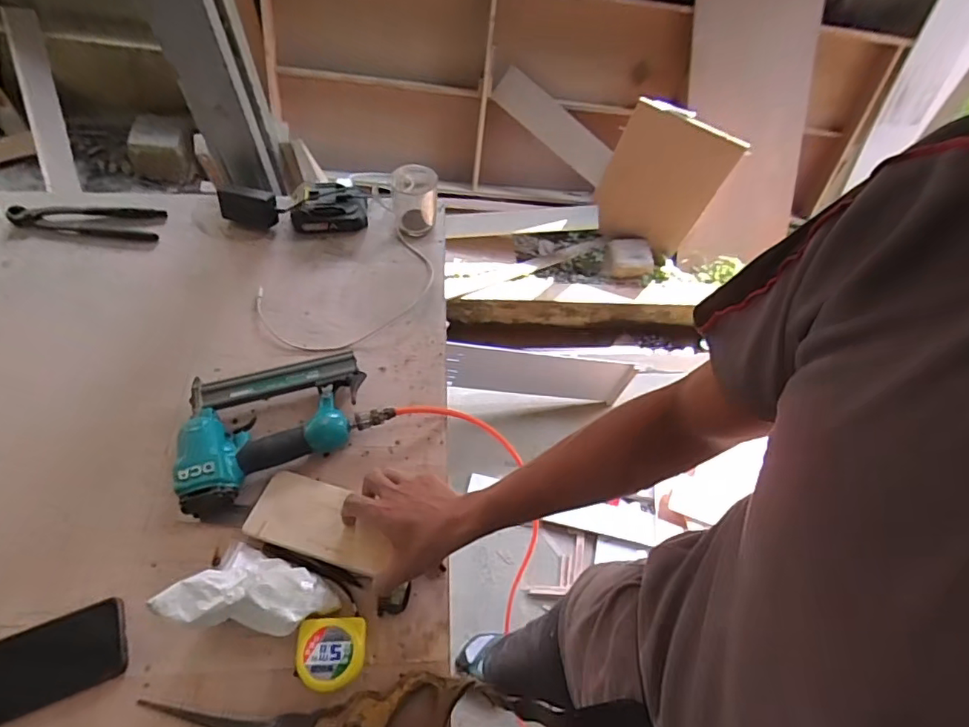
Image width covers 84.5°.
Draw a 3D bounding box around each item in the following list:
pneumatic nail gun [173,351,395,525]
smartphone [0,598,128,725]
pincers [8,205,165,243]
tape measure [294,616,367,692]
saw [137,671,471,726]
[{"bbox_3d":[-0.263,0.065,0.665,0.251,0.058,0.178,-26,64,-17],"label":"pneumatic nail gun"},{"bbox_3d":[-0.455,0.307,0.537,0.167,0.004,0.079,-18,61,-13],"label":"smartphone"},{"bbox_3d":[-0.633,-0.232,0.851,0.231,0.016,0.070,4,59,-1],"label":"pincers"},{"bbox_3d":[-0.156,0.297,0.544,0.066,0.039,0.067,2,59,-2],"label":"tape measure"},{"bbox_3d":[-0.172,0.351,0.518,0.300,0.020,0.077,0,59,-3],"label":"saw"}]

